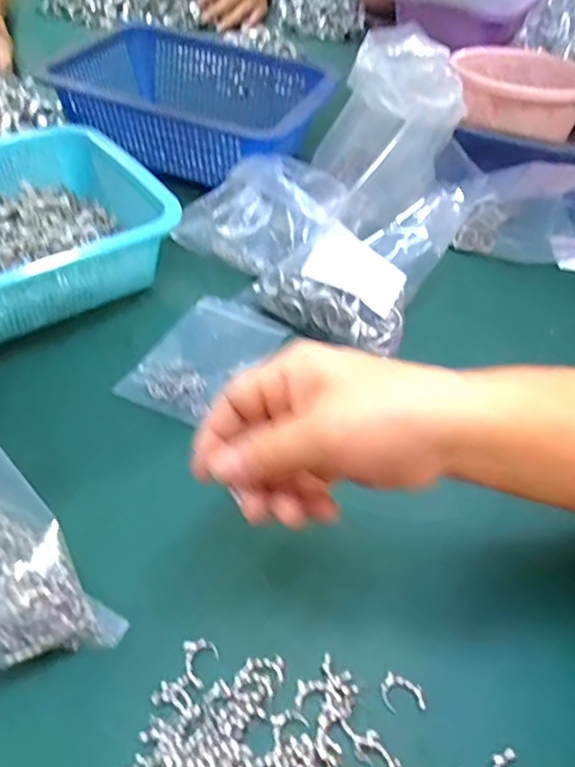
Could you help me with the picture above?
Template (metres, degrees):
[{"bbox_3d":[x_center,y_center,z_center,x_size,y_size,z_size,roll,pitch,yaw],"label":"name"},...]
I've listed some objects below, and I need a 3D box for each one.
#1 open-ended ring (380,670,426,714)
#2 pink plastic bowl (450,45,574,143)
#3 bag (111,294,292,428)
[{"bbox_3d":[0.056,0.150,0.283,0.022,0.004,0.017,24,51,15],"label":"open-ended ring"},{"bbox_3d":[0.231,-0.291,0.589,0.140,0.052,0.126,8,47,4],"label":"pink plastic bowl"},{"bbox_3d":[-0.062,-0.022,0.435,0.079,0.012,0.124,24,51,18],"label":"bag"}]

